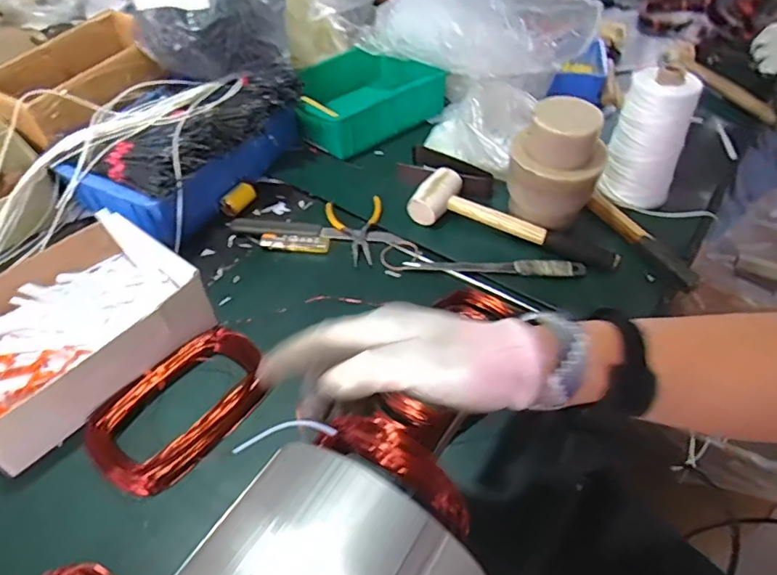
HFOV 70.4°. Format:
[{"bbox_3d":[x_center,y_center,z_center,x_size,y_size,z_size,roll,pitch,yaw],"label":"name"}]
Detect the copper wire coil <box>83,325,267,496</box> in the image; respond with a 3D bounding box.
[{"bbox_3d":[-0.200,0.115,0.542,0.121,0.024,0.176,35,57,28],"label":"copper wire coil"}]

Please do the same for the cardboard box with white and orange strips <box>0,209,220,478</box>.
[{"bbox_3d":[-0.333,0.037,0.572,0.190,0.063,0.243,32,56,26],"label":"cardboard box with white and orange strips"}]

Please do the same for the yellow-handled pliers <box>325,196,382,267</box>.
[{"bbox_3d":[-0.036,-0.076,0.709,0.073,0.006,0.112,-10,48,-8],"label":"yellow-handled pliers"}]

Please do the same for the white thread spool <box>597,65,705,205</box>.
[{"bbox_3d":[0.326,-0.177,0.695,0.088,0.176,0.069,18,51,17],"label":"white thread spool"}]

